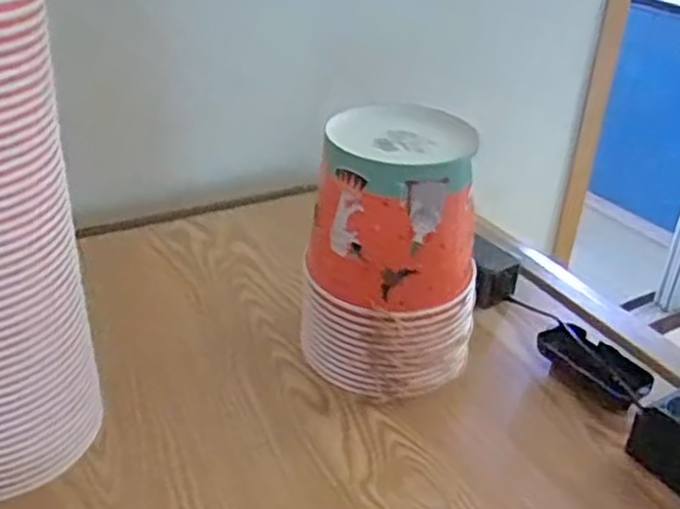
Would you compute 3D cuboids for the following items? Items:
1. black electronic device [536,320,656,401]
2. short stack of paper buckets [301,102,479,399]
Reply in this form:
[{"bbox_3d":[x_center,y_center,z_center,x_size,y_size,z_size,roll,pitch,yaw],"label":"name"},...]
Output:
[{"bbox_3d":[0.247,0.104,0.700,0.107,0.032,0.047,28,39,35],"label":"black electronic device"},{"bbox_3d":[0.054,0.004,0.672,0.149,0.232,0.140,11,32,13],"label":"short stack of paper buckets"}]

